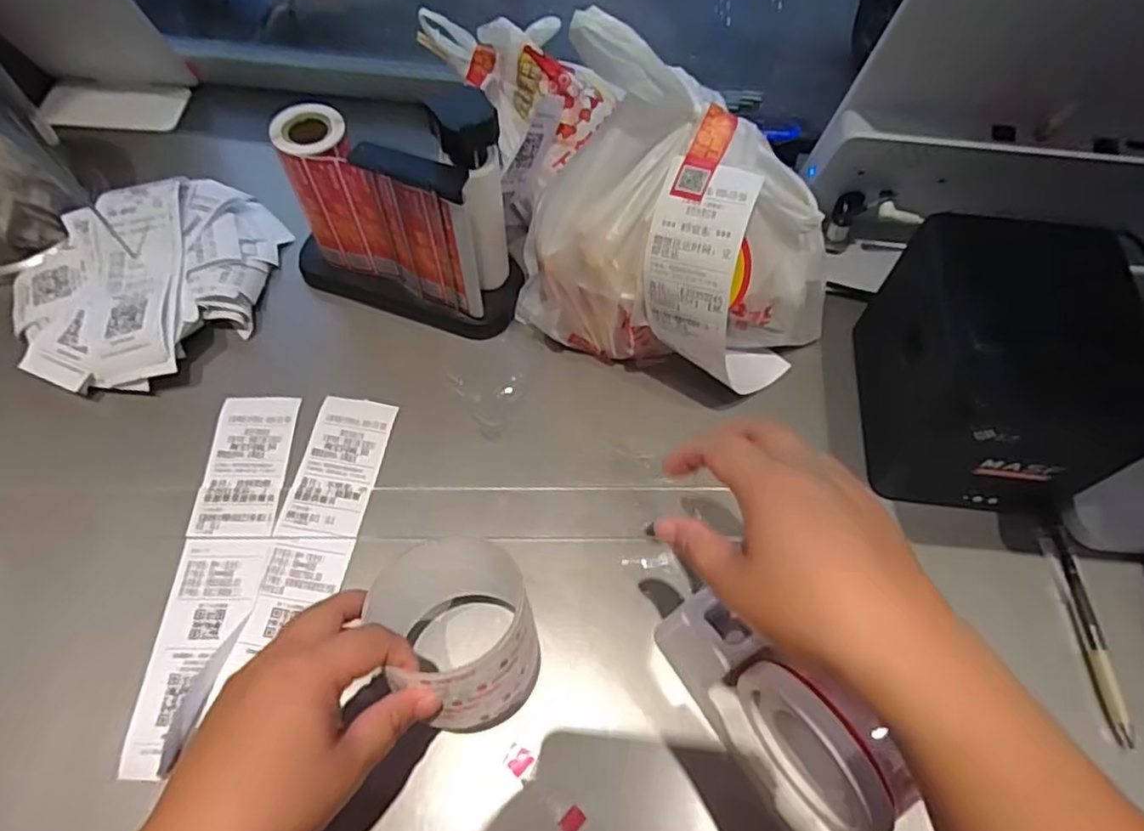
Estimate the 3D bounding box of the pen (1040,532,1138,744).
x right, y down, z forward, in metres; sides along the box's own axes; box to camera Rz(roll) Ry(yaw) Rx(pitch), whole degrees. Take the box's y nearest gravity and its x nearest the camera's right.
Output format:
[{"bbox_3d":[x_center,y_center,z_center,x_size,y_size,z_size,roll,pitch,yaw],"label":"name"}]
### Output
[{"bbox_3d":[0.327,0.134,0.420,0.016,0.012,0.131,-2,61,-3],"label":"pen"}]

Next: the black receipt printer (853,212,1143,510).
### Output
[{"bbox_3d":[0.280,-0.032,0.435,0.126,0.139,0.151,6,61,1],"label":"black receipt printer"}]

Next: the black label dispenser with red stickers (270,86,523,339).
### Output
[{"bbox_3d":[-0.129,-0.148,0.476,0.180,0.172,0.064,18,62,8],"label":"black label dispenser with red stickers"}]

